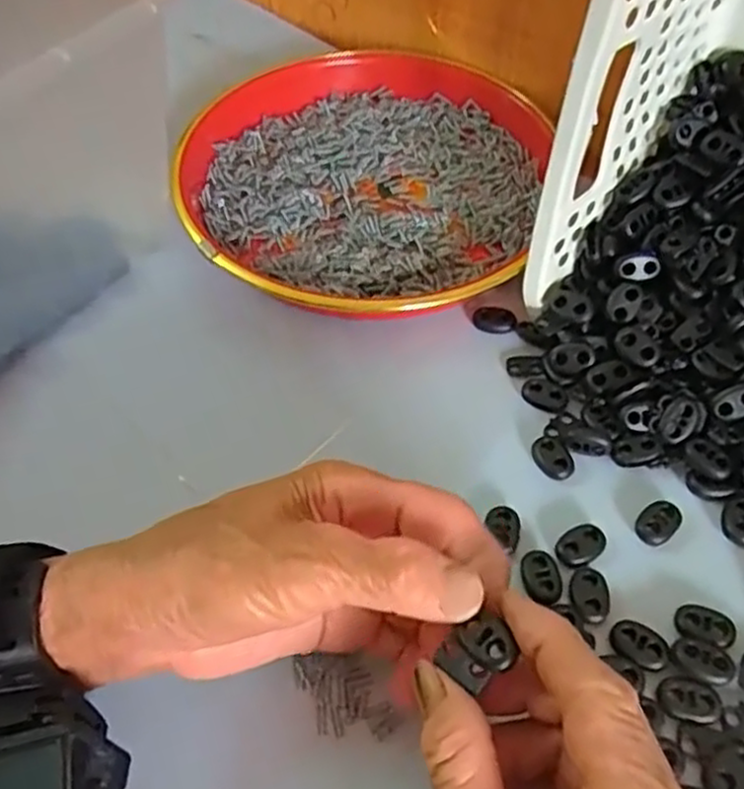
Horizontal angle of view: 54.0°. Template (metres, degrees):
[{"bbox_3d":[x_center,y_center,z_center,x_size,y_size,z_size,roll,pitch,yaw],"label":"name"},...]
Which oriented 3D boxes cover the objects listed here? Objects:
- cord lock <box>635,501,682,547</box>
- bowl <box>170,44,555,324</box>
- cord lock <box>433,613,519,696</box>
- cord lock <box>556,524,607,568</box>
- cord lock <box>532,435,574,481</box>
[{"bbox_3d":[0.121,0.054,0.307,0.021,0.005,0.014,-35,60,-21],"label":"cord lock"},{"bbox_3d":[0.001,-0.128,0.421,0.206,0.026,0.221,-1,54,1],"label":"bowl"},{"bbox_3d":[0.032,0.077,0.221,0.020,0.007,0.016,-37,61,-22],"label":"cord lock"},{"bbox_3d":[0.087,0.062,0.303,0.023,0.005,0.015,-29,58,-18],"label":"cord lock"},{"bbox_3d":[0.081,0.029,0.328,0.014,0.006,0.022,-29,58,-18],"label":"cord lock"}]

